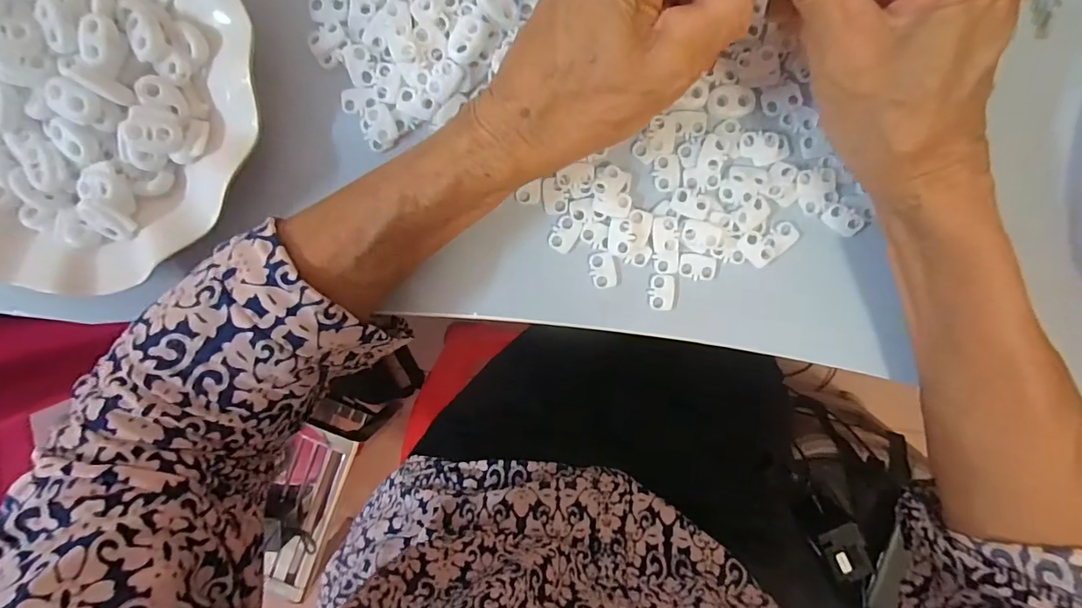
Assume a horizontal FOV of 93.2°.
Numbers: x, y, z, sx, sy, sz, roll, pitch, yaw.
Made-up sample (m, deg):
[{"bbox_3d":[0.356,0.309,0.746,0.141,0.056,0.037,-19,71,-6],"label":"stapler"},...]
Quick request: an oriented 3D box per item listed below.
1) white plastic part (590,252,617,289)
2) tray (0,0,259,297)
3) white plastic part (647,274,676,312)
[{"bbox_3d":[0.031,-0.016,0.255,0.013,0.004,0.017,-6,96,3],"label":"white plastic part"},{"bbox_3d":[-0.218,-0.099,0.229,0.170,0.031,0.177,9,96,2],"label":"tray"},{"bbox_3d":[0.060,-0.006,0.257,0.013,0.004,0.018,6,96,2],"label":"white plastic part"}]

